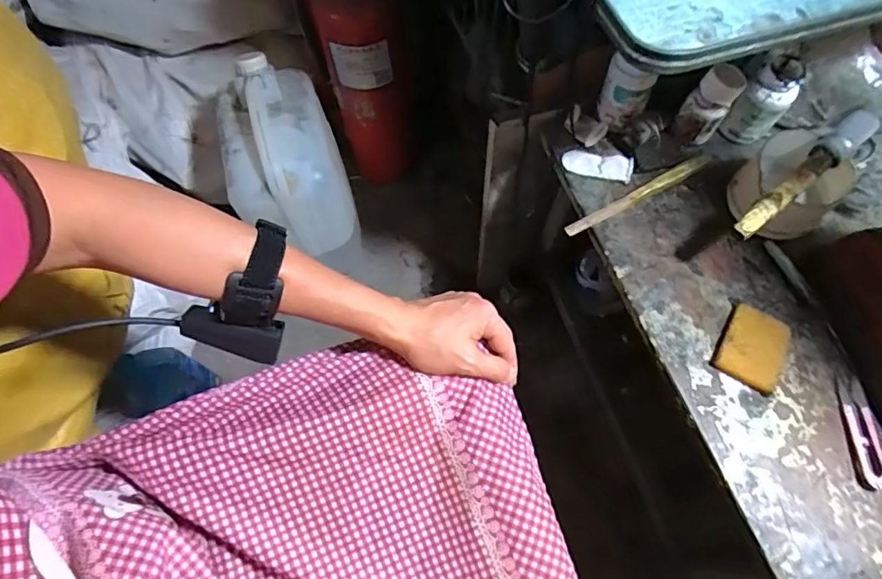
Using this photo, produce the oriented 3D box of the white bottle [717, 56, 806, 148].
[{"bbox_3d":[0.338,-0.196,0.534,0.048,0.077,0.054,38,72,17],"label":"white bottle"}]

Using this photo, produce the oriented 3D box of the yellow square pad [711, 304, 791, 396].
[{"bbox_3d":[0.283,0.051,0.461,0.053,0.010,0.072,30,70,14],"label":"yellow square pad"}]

